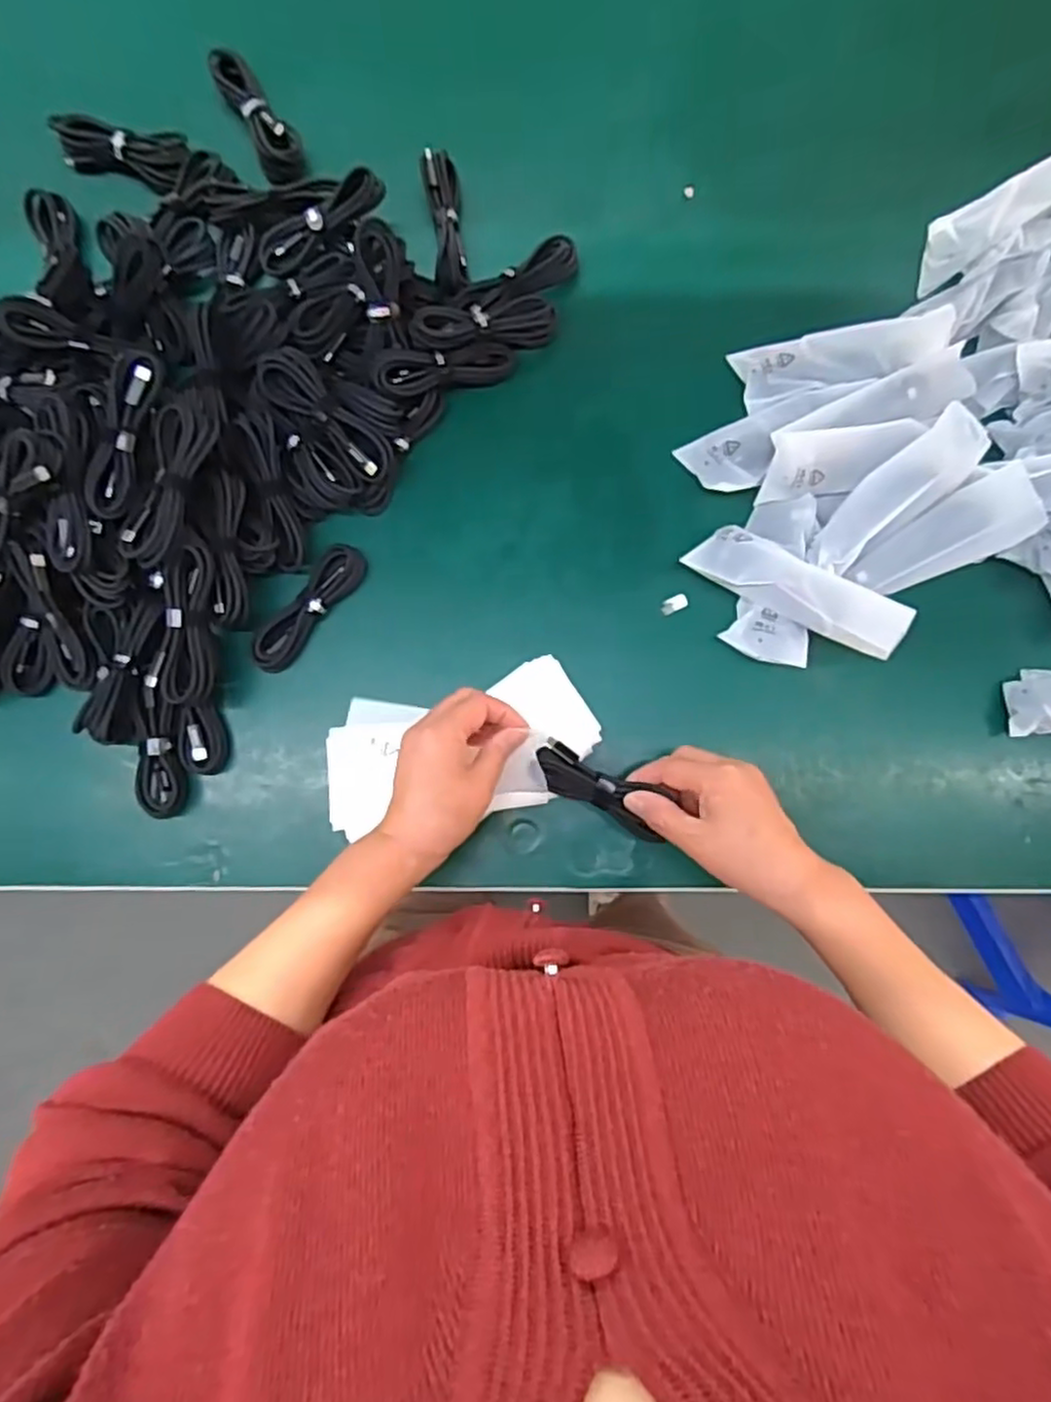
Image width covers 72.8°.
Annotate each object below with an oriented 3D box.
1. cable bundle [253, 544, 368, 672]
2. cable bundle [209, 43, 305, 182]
[{"bbox_3d":[-0.166,-0.072,0.544,0.033,0.018,0.111,39,87,4],"label":"cable bundle"},{"bbox_3d":[-0.216,-0.474,0.581,0.035,0.022,0.118,-29,85,-1],"label":"cable bundle"}]

